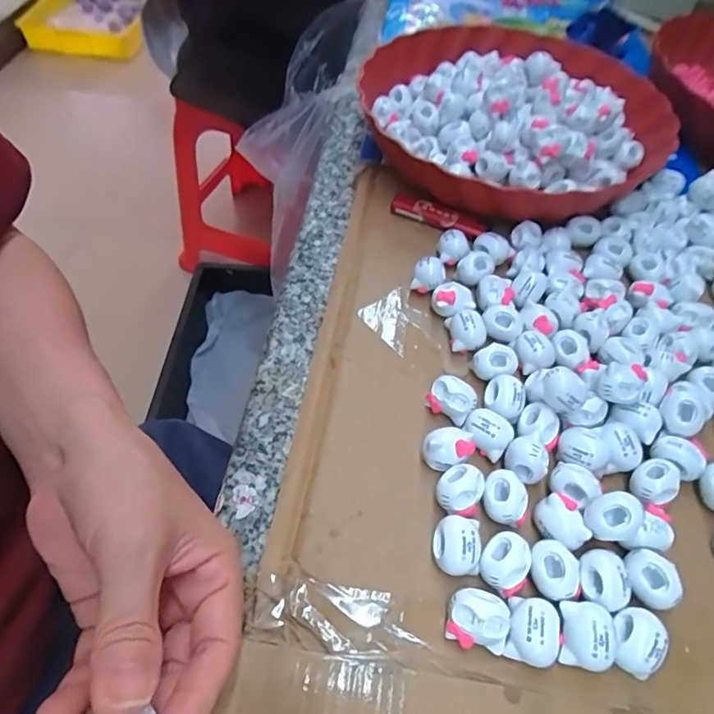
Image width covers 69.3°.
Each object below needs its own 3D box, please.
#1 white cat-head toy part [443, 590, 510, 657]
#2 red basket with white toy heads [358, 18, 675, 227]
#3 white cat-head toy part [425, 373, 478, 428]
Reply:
[{"bbox_3d":[0.053,0.114,0.224,0.026,0.019,0.022,7,54,7],"label":"white cat-head toy part"},{"bbox_3d":[0.120,-0.191,0.416,0.226,0.066,0.220,-1,54,2],"label":"red basket with white toy heads"},{"bbox_3d":[0.052,0.024,0.288,0.025,0.021,0.017,31,61,23],"label":"white cat-head toy part"}]

